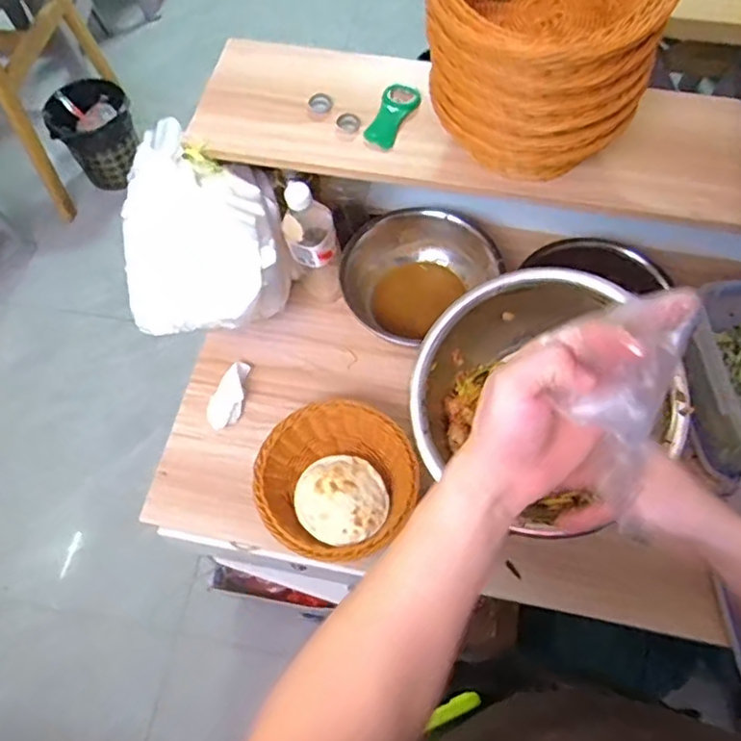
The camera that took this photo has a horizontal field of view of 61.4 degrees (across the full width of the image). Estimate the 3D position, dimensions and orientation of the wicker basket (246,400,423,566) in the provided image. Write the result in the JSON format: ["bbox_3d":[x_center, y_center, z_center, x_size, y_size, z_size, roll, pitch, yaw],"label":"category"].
[{"bbox_3d":[-0.043,0.146,0.819,0.198,0.060,0.198,-1,63,1],"label":"wicker basket"}]

